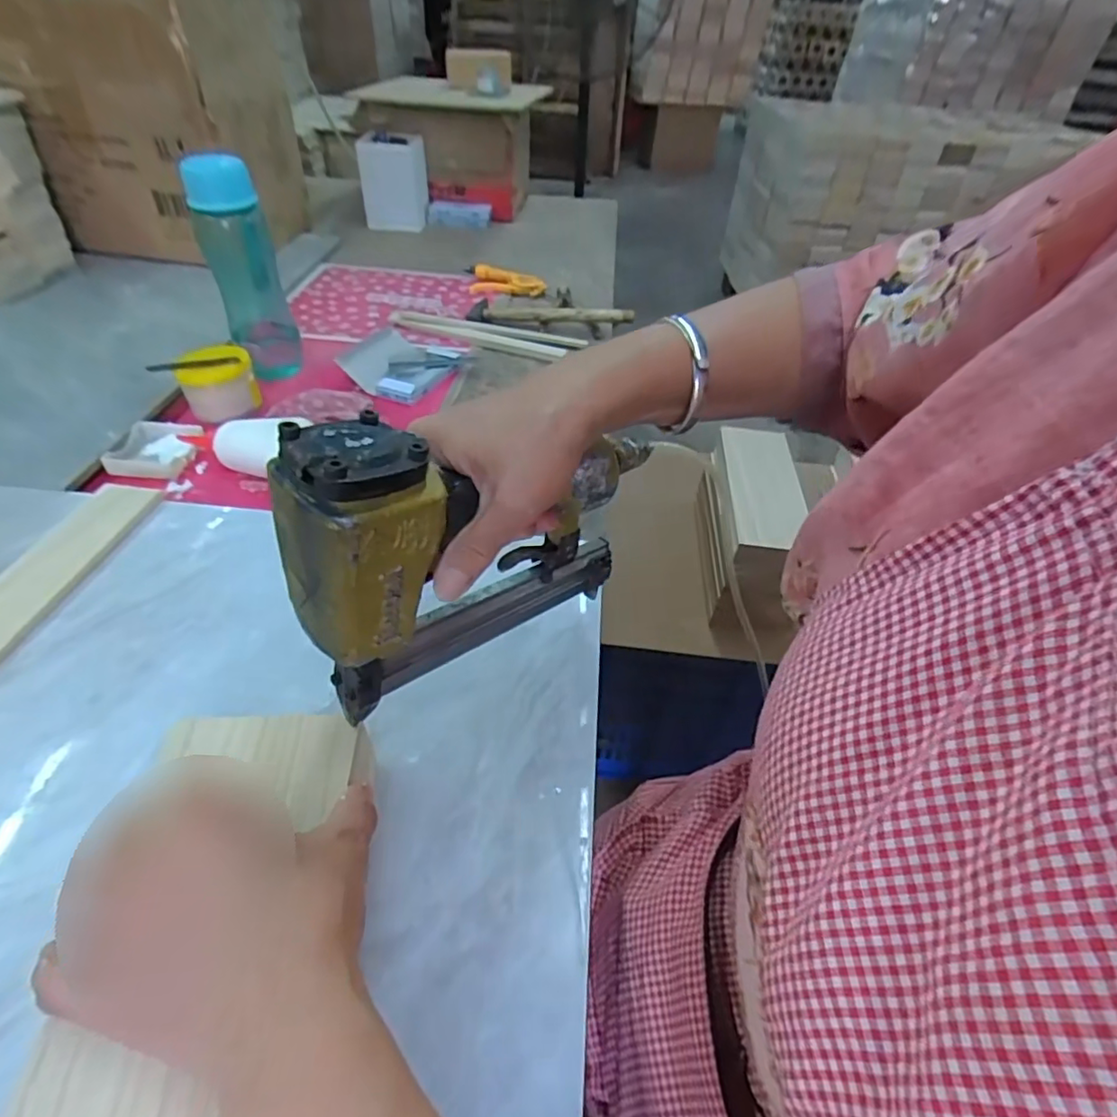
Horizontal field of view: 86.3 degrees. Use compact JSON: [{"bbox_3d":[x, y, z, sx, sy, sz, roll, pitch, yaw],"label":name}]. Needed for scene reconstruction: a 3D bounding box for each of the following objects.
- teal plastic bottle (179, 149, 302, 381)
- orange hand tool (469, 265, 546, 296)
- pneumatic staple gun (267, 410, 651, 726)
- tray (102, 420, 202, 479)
[{"bbox_3d":[-0.363,-0.336,0.697,0.079,0.218,0.069,-14,47,-20],"label":"teal plastic bottle"},{"bbox_3d":[-0.083,-0.461,0.994,0.121,0.026,0.053,9,44,5],"label":"orange hand tool"},{"bbox_3d":[-0.028,-0.013,0.329,0.227,0.171,0.051,-26,52,-29],"label":"pneumatic staple gun"},{"bbox_3d":[-0.424,-0.114,0.629,0.073,0.019,0.080,4,44,-2],"label":"tray"}]

